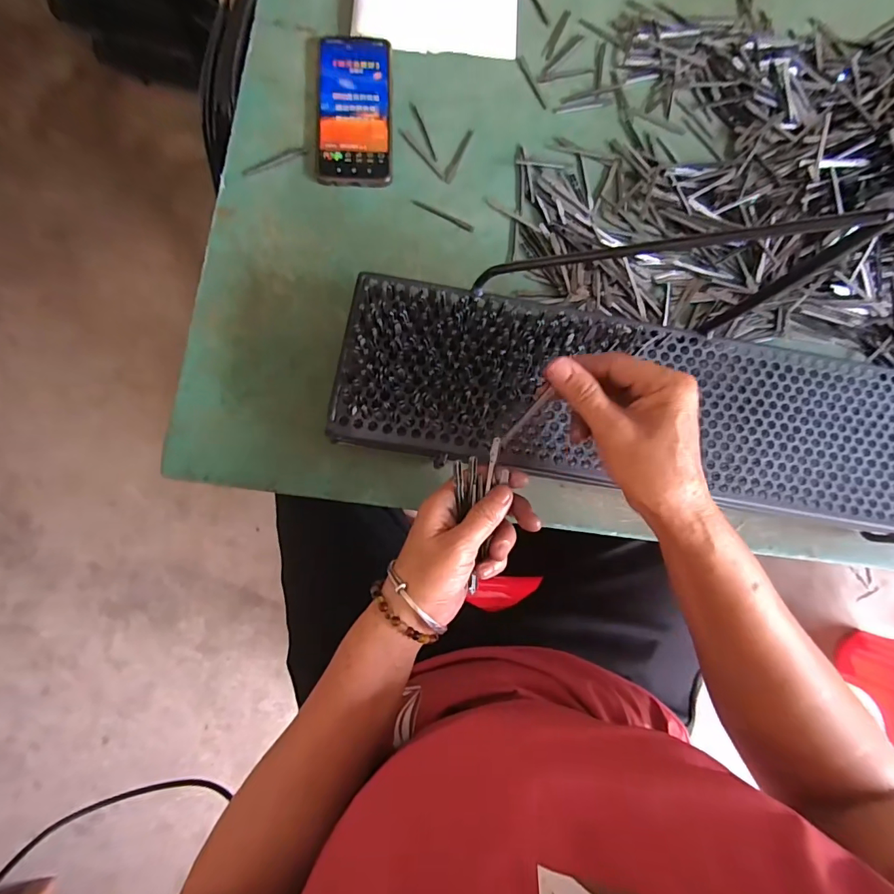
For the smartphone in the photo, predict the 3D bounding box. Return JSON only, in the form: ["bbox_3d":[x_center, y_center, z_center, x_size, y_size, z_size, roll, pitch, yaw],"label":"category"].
[{"bbox_3d":[-0.094,-0.345,0.461,0.073,0.010,0.161,-1,83,-3],"label":"smartphone"}]

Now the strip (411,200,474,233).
[{"bbox_3d":[-0.004,-0.241,0.467,0.069,0.004,0.007,26,82,0],"label":"strip"}]

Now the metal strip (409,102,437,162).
[{"bbox_3d":[-0.024,-0.332,0.471,0.006,0.004,0.071,-23,85,-6],"label":"metal strip"}]

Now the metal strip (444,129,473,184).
[{"bbox_3d":[0.011,-0.307,0.473,0.010,0.004,0.068,22,82,-1],"label":"metal strip"}]

